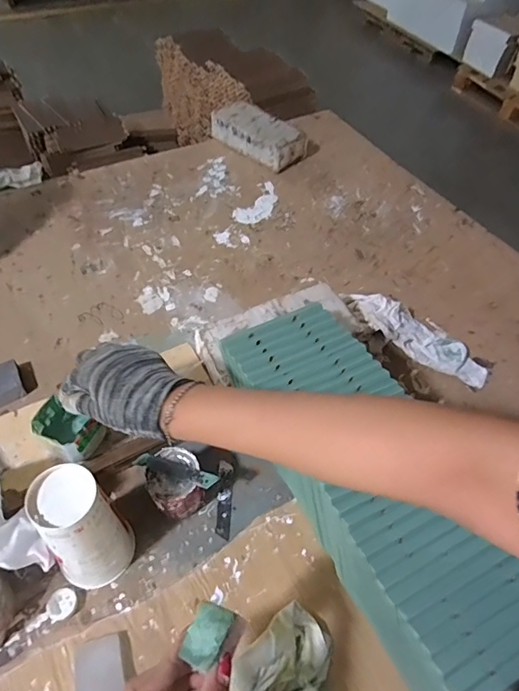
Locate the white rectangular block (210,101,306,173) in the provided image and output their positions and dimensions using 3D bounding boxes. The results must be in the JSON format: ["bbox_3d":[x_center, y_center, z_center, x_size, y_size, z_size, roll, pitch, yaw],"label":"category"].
[{"bbox_3d":[-0.012,-0.483,1.045,0.223,0.079,0.104,31,57,19],"label":"white rectangular block"}]

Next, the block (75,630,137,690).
[{"bbox_3d":[-0.155,0.329,0.453,0.056,0.015,0.069,-9,53,-10],"label":"block"}]

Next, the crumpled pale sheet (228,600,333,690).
[{"bbox_3d":[0.021,0.328,0.450,0.109,0.051,0.121,-1,52,-4],"label":"crumpled pale sheet"}]

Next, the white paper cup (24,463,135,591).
[{"bbox_3d":[-0.182,0.196,0.481,0.068,0.168,0.074,-3,53,-6],"label":"white paper cup"}]

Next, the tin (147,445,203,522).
[{"bbox_3d":[-0.103,0.171,0.556,0.062,0.073,0.065,2,52,-2],"label":"tin"}]

